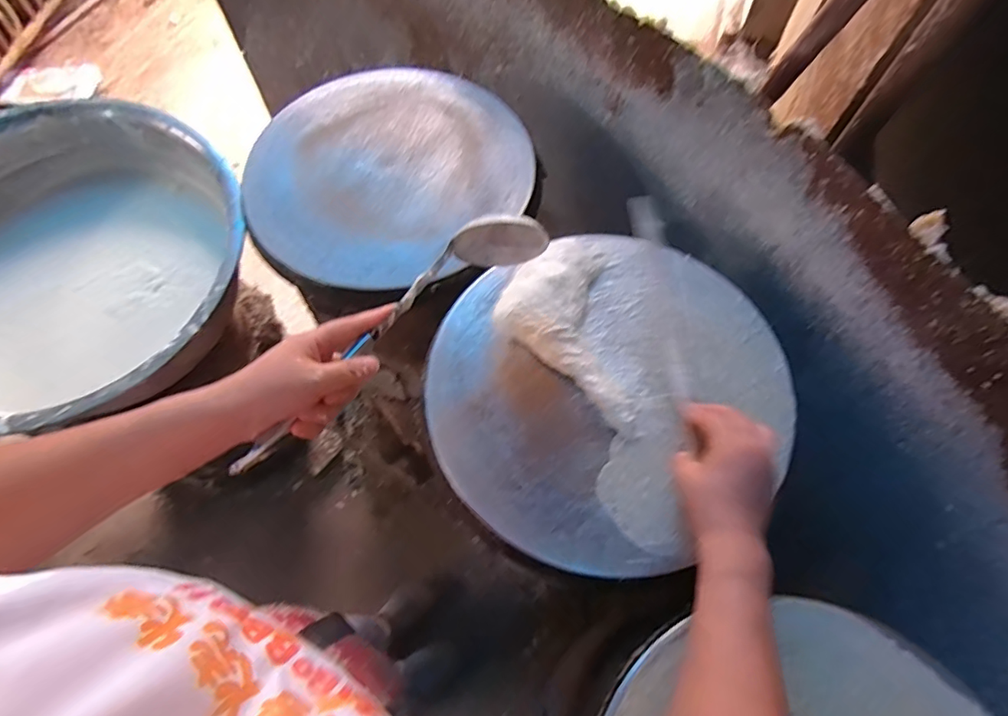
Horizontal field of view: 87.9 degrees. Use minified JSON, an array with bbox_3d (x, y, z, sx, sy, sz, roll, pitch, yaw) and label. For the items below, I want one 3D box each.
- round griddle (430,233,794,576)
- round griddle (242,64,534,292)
[{"bbox_3d":[0.103,0.017,0.543,0.358,0.028,0.332,-1,66,2],"label":"round griddle"},{"bbox_3d":[-0.148,-0.259,0.695,0.357,0.023,0.369,-1,66,2],"label":"round griddle"}]

